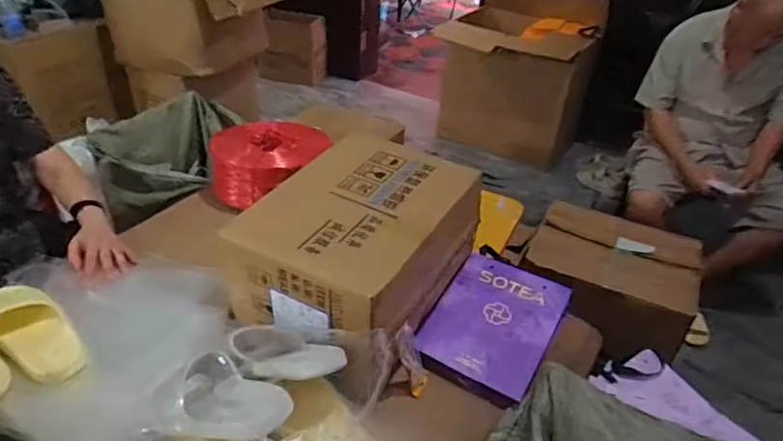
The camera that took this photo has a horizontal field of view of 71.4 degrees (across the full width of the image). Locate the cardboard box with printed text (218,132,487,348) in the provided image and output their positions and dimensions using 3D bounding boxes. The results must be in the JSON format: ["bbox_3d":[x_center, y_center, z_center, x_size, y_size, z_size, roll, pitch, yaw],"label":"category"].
[{"bbox_3d":[-0.050,0.033,0.924,0.280,0.181,0.357,22,39,22],"label":"cardboard box with printed text"}]

